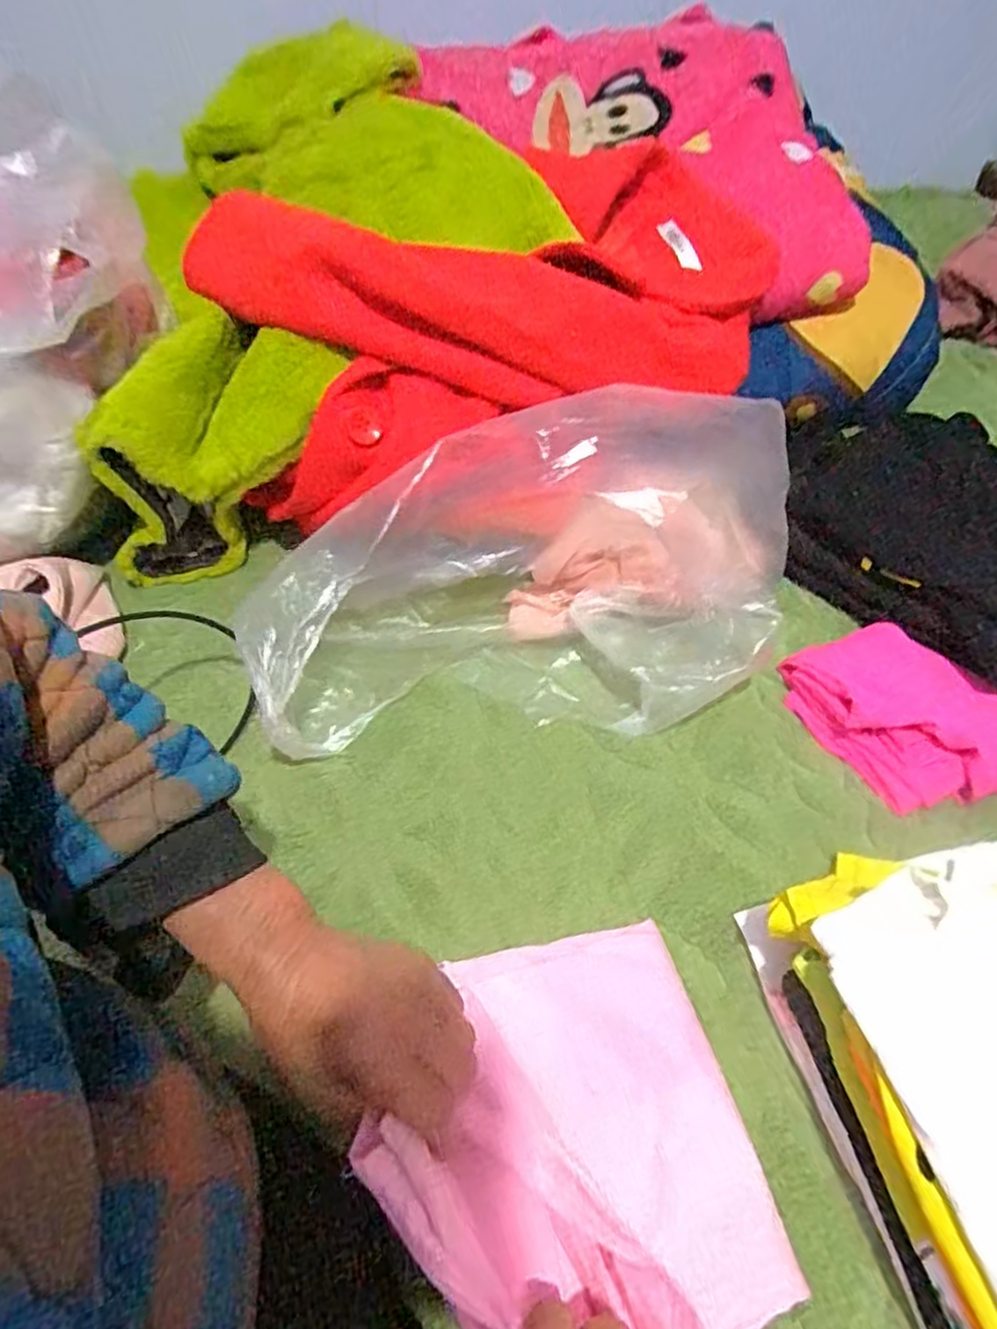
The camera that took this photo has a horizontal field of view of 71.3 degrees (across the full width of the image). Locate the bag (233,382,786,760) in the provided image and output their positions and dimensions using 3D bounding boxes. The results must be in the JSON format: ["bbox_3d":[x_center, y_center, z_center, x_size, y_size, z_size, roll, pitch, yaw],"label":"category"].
[{"bbox_3d":[0.033,-0.062,0.527,0.430,0.170,0.185,-9,53,-6],"label":"bag"}]

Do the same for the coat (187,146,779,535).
[{"bbox_3d":[-0.010,-0.300,0.627,0.510,0.171,0.267,-8,53,-5],"label":"coat"}]

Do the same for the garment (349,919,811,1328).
[{"bbox_3d":[0.045,0.255,0.324,0.180,0.098,0.261,-12,54,-8],"label":"garment"}]

